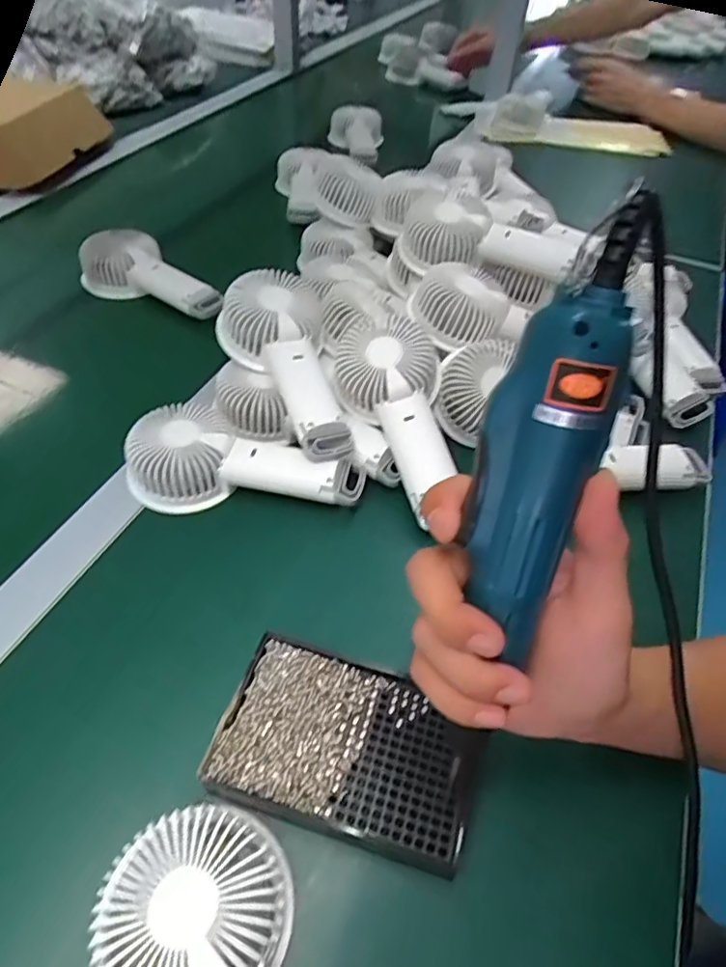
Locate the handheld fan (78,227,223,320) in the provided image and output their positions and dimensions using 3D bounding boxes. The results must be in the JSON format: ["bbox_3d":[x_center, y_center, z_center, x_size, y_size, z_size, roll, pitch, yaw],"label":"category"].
[{"bbox_3d":[-0.215,-0.224,0.615,0.169,0.048,0.075,22,52,14],"label":"handheld fan"}]

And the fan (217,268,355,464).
[{"bbox_3d":[-0.056,-0.094,0.470,0.085,0.041,0.175,-20,74,-19],"label":"fan"}]

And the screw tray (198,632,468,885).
[{"bbox_3d":[-0.009,0.143,0.319,0.134,0.009,0.088,15,51,9],"label":"screw tray"}]

